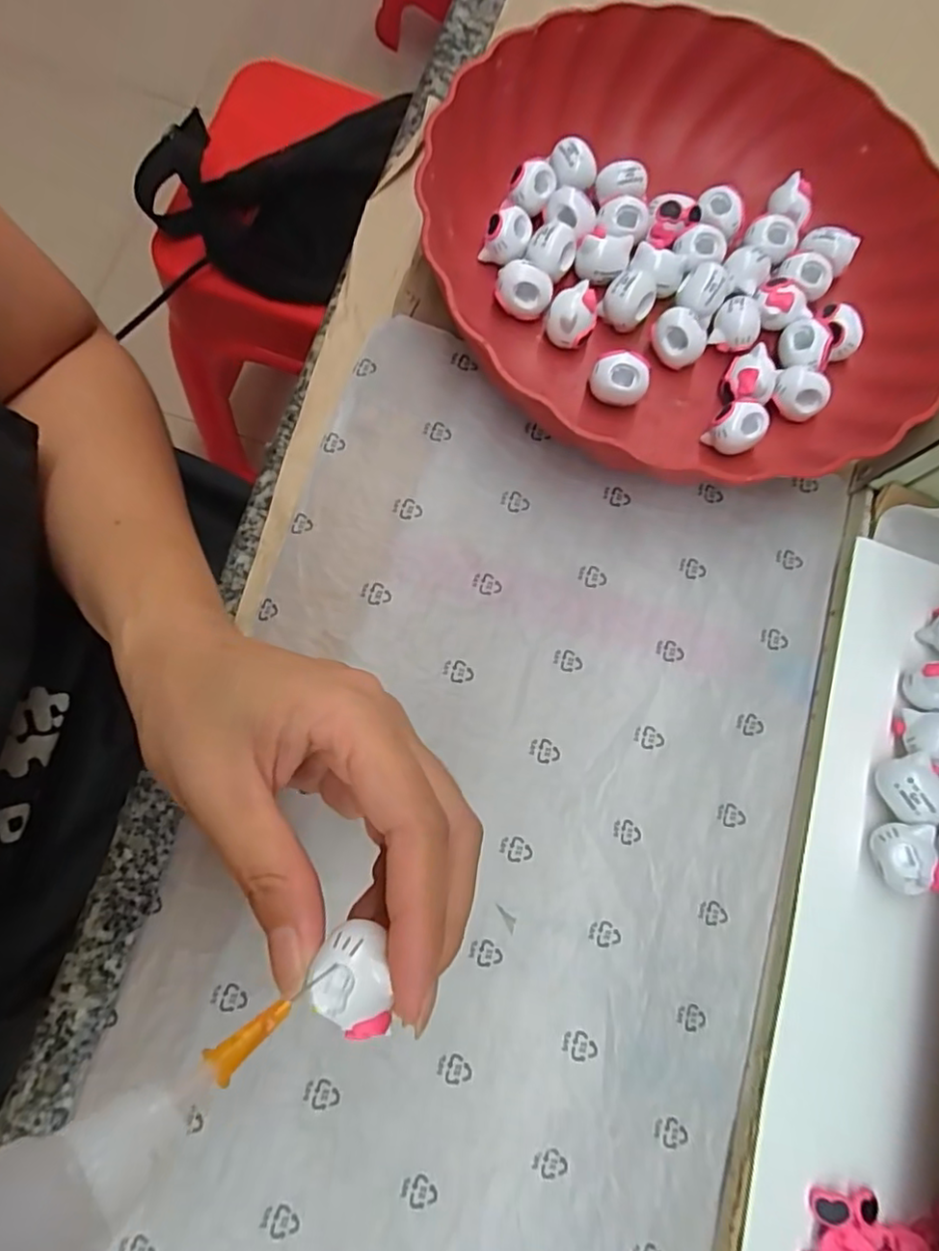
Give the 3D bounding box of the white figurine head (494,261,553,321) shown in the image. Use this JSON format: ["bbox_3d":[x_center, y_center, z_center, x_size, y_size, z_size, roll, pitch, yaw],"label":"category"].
[{"bbox_3d":[0.025,-0.154,0.285,0.025,0.016,0.014,12,77,-3],"label":"white figurine head"}]

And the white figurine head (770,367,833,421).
[{"bbox_3d":[0.154,-0.108,0.292,0.024,0.018,0.018,40,77,4],"label":"white figurine head"}]

